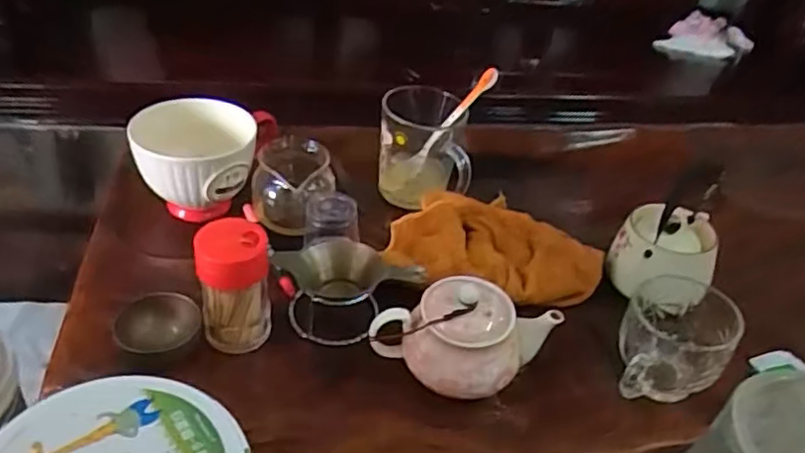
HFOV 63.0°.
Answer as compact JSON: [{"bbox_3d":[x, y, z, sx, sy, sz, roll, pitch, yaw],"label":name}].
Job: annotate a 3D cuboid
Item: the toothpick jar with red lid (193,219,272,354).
[{"bbox_3d":[-0.125,0.047,0.490,0.050,0.098,0.041,-1,37,-10],"label":"toothpick jar with red lid"}]

